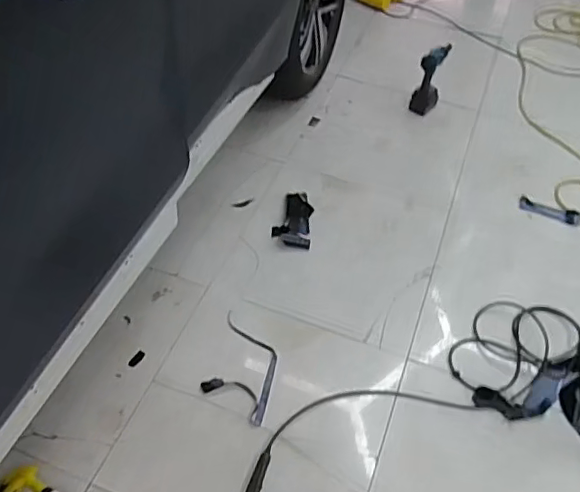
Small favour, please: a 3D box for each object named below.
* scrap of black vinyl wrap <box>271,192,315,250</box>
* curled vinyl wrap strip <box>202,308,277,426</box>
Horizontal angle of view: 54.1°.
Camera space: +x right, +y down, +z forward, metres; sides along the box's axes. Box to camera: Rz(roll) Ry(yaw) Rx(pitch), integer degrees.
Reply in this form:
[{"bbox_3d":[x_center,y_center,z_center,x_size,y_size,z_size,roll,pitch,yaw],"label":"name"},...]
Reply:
[{"bbox_3d":[0.014,-0.088,1.864,0.122,0.042,0.211,6,50,4],"label":"scrap of black vinyl wrap"},{"bbox_3d":[-0.123,0.325,1.520,0.184,0.023,0.279,13,51,11],"label":"curled vinyl wrap strip"}]

